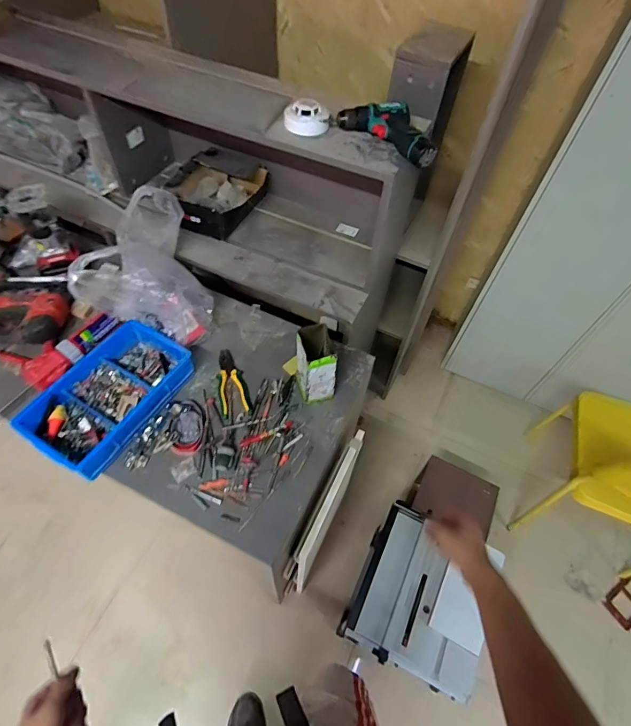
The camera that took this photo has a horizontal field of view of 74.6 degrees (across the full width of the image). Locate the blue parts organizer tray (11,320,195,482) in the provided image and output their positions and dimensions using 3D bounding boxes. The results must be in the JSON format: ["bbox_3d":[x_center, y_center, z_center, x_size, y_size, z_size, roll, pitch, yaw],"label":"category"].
[{"bbox_3d":[-0.476,0.066,0.966,0.216,0.068,0.355,27,58,14],"label":"blue parts organizer tray"}]

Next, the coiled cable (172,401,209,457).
[{"bbox_3d":[-0.293,0.146,0.963,0.071,0.017,0.135,5,56,-1],"label":"coiled cable"}]

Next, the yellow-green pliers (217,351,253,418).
[{"bbox_3d":[-0.216,0.044,1.046,0.076,0.021,0.189,-13,58,-13],"label":"yellow-green pliers"}]

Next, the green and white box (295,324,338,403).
[{"bbox_3d":[0.000,0.004,0.992,0.077,0.170,0.109,-11,57,-11],"label":"green and white box"}]

